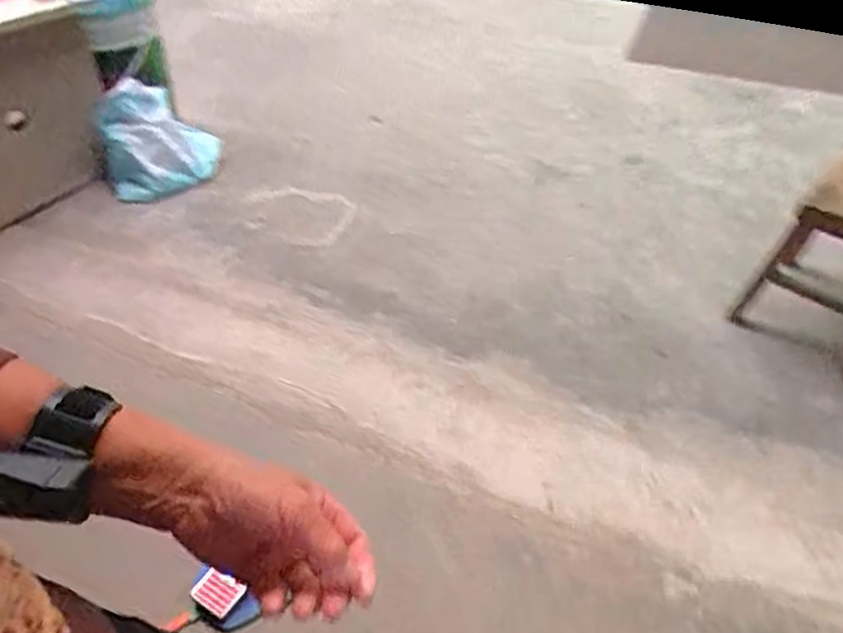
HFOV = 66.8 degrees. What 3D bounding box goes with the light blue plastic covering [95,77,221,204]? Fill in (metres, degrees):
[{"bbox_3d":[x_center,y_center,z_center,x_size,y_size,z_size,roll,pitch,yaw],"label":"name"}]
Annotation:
[{"bbox_3d":[-0.731,-0.471,1.774,0.291,0.271,0.110,-6,34,-8],"label":"light blue plastic covering"}]

